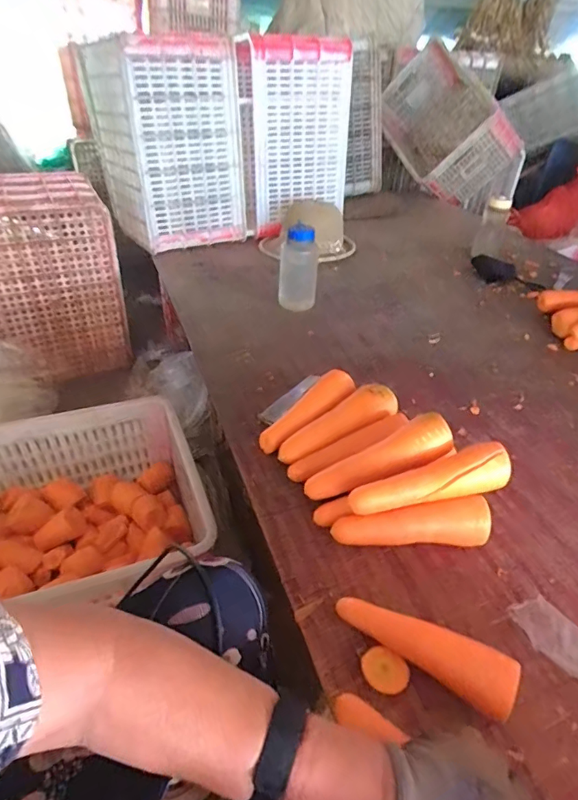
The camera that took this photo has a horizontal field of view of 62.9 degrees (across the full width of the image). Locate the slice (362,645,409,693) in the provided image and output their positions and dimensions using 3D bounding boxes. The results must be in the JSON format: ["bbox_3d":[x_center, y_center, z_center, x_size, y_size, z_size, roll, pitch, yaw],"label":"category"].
[{"bbox_3d":[0.092,0.258,0.451,0.038,0.004,0.041,-30,54,-5],"label":"slice"}]

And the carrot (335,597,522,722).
[{"bbox_3d":[0.128,0.235,0.456,0.166,0.052,0.043,26,44,26],"label":"carrot"}]

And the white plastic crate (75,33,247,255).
[{"bbox_3d":[-0.360,-0.737,1.350,0.347,0.467,0.391,-15,42,-22],"label":"white plastic crate"}]

